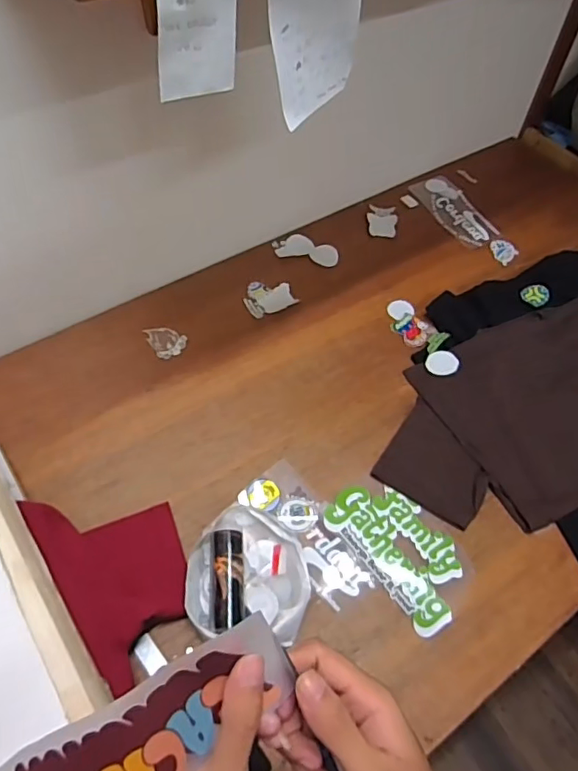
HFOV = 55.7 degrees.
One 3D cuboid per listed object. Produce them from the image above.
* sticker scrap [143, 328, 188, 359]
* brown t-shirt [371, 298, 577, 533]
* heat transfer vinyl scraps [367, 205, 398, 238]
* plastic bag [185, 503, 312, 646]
[{"bbox_3d":[-0.240,-0.087,1.040,0.091,0.004,0.063,32,61,17],"label":"sticker scrap"},{"bbox_3d":[0.494,0.020,0.991,0.704,0.043,0.337,-21,60,-16],"label":"brown t-shirt"},{"bbox_3d":[0.215,-0.379,1.260,0.066,0.007,0.098,3,57,-1],"label":"heat transfer vinyl scraps"},{"bbox_3d":[-0.060,0.271,0.788,0.172,0.056,0.193,1,57,-2],"label":"plastic bag"}]

